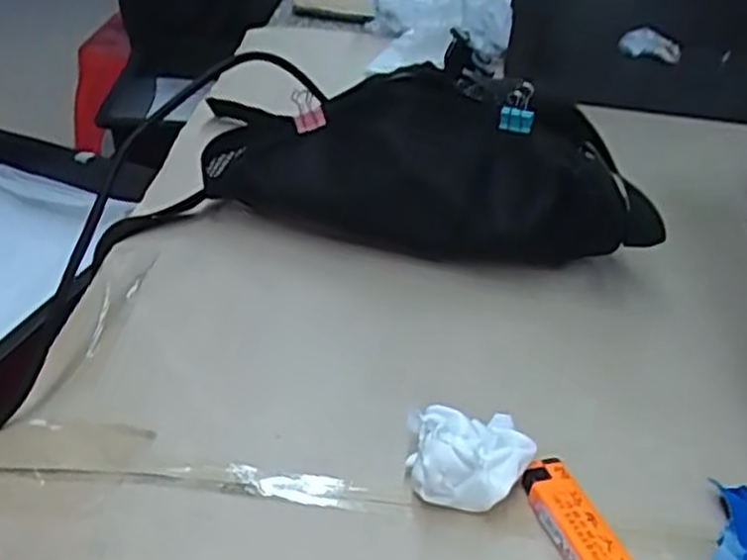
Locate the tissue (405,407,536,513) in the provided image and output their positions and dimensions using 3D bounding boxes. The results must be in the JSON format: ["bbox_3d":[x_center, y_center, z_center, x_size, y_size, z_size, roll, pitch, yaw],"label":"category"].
[{"bbox_3d":[0.046,0.080,0.359,0.057,0.033,0.038,-8,38,-18],"label":"tissue"}]

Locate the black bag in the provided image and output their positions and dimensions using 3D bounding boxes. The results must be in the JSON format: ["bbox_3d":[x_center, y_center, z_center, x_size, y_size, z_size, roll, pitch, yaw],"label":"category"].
[{"bbox_3d":[0.039,-0.076,0.527,0.284,0.102,0.124,15,37,12],"label":"black bag"}]

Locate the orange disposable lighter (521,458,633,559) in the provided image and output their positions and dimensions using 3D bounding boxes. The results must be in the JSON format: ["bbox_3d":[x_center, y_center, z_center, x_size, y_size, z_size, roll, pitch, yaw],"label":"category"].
[{"bbox_3d":[0.088,0.110,0.339,0.024,0.015,0.079,-9,39,-20],"label":"orange disposable lighter"}]

